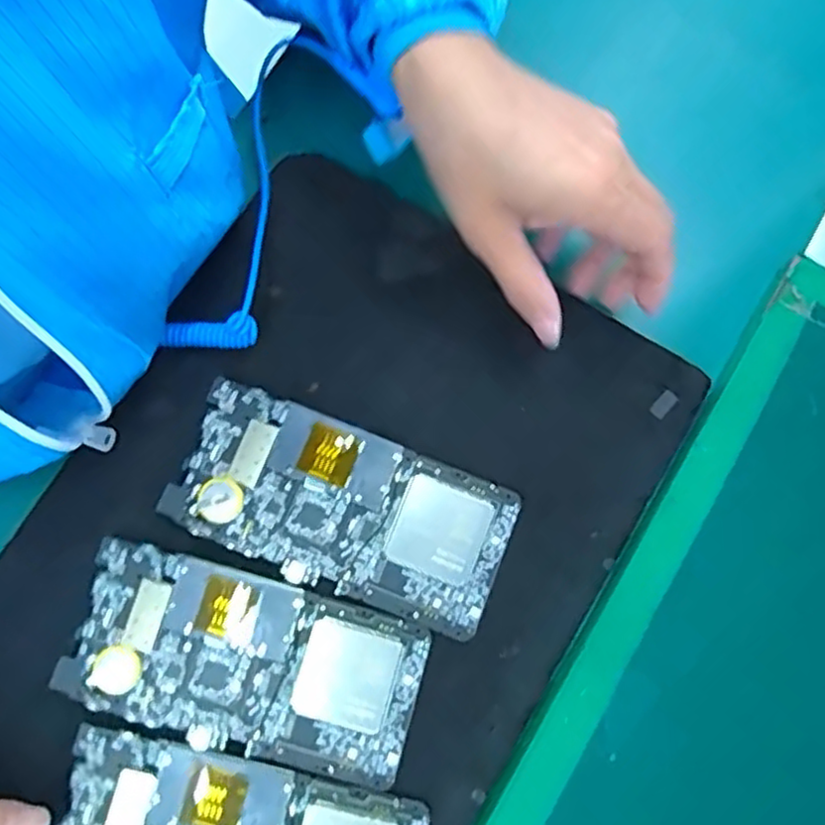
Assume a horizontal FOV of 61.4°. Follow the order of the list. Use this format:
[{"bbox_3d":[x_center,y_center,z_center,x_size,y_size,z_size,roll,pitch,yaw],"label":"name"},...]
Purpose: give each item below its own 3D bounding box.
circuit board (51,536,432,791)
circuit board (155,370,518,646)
[{"bbox_3d":[-0.074,0.112,0.311,0.152,0.004,0.073,18,79,3],"label":"circuit board"},{"bbox_3d":[-0.032,0.045,0.325,0.152,0.011,0.074,23,79,4],"label":"circuit board"}]

